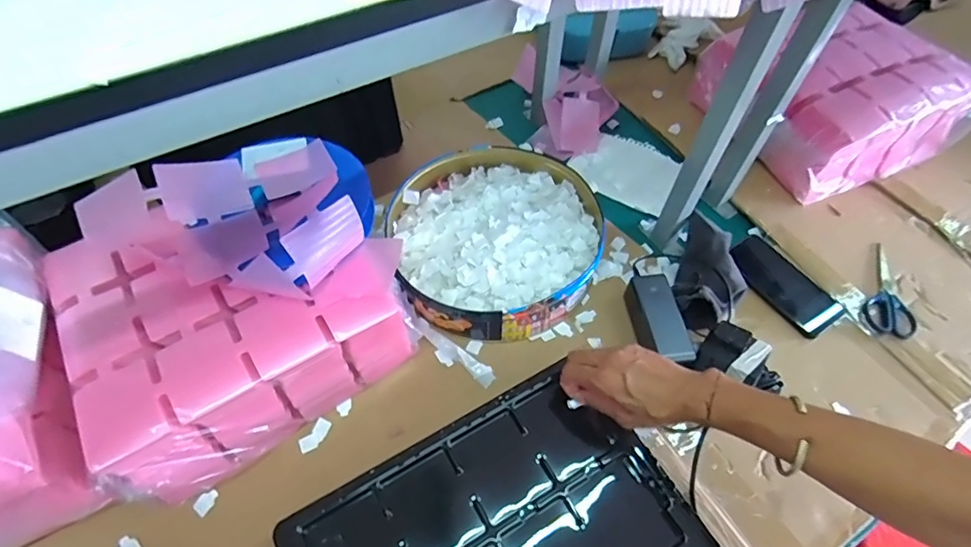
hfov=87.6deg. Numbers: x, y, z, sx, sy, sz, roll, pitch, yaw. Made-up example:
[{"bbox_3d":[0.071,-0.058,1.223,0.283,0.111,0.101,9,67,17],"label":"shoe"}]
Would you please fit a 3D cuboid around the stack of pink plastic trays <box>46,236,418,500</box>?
[{"bbox_3d":[-0.281,0.059,0.620,0.349,0.141,0.275,-28,61,-18],"label":"stack of pink plastic trays"}]

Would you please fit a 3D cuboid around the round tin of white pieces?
[{"bbox_3d":[0.018,-0.053,0.739,0.289,0.071,0.298,0,57,-1],"label":"round tin of white pieces"}]

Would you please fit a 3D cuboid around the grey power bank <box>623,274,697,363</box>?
[{"bbox_3d":[0.228,0.067,0.676,0.051,0.052,0.124,-7,57,-5],"label":"grey power bank"}]

